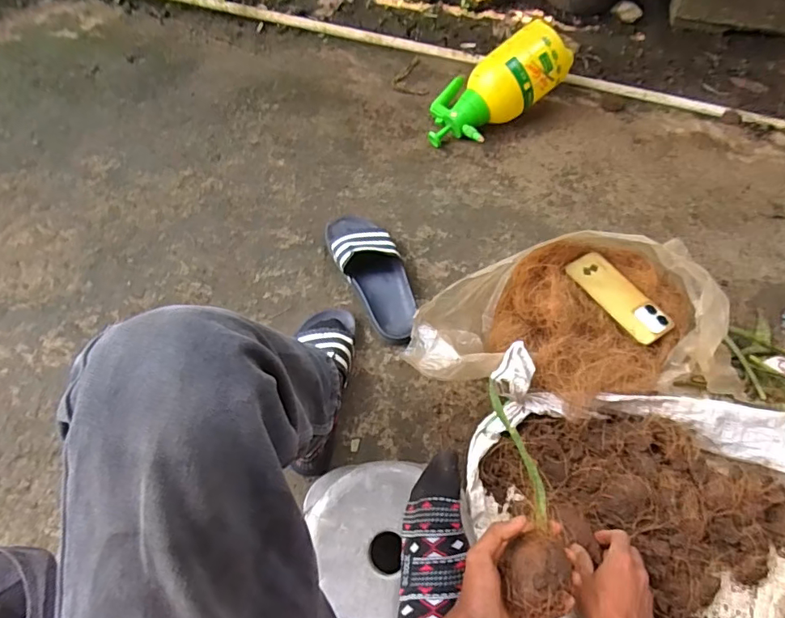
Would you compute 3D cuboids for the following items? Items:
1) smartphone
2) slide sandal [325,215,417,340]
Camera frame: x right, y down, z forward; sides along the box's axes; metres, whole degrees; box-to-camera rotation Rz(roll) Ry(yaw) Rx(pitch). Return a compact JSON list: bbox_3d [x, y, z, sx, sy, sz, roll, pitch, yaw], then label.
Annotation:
[{"bbox_3d":[0.343,-0.019,0.756,0.073,0.008,0.167,-32,62,-15],"label":"smartphone"},{"bbox_3d":[-0.032,-0.066,0.836,0.102,0.062,0.251,-24,68,-11],"label":"slide sandal"}]

